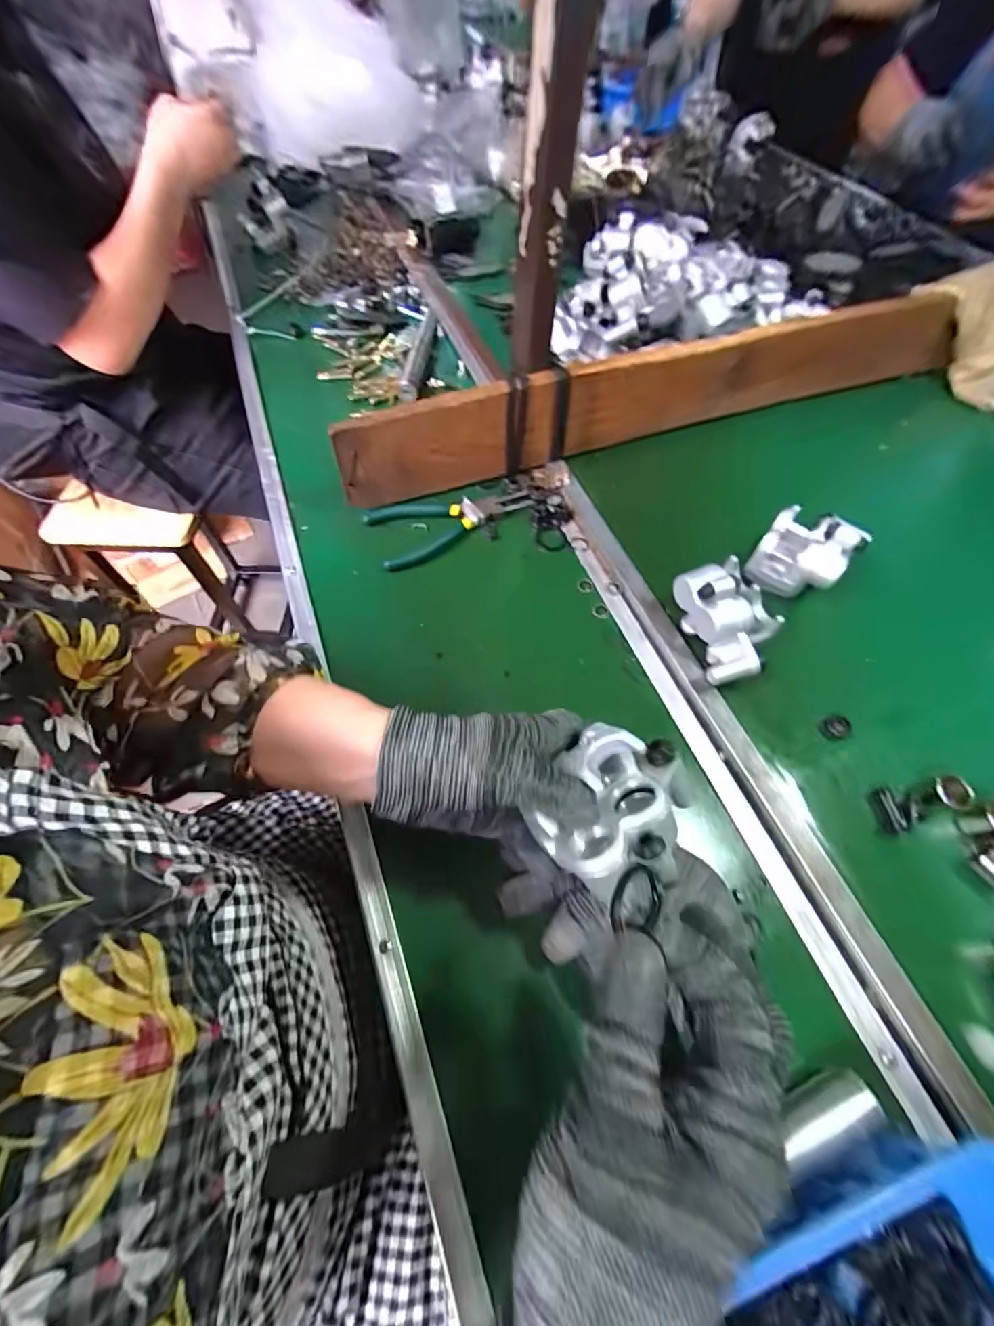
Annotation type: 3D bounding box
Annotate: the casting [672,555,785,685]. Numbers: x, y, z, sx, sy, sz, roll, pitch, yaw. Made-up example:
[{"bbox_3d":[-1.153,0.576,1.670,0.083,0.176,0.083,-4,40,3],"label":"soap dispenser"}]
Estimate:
[{"bbox_3d":[0.194,-0.035,0.410,0.073,0.067,0.091,-12,61,-7],"label":"casting"}]

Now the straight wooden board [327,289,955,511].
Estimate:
[{"bbox_3d":[0.191,-0.281,0.534,0.718,0.099,0.021,-19,62,-11],"label":"straight wooden board"}]

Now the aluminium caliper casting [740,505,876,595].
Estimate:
[{"bbox_3d":[0.281,-0.106,0.452,0.071,0.059,0.087,35,66,18],"label":"aluminium caliper casting"}]

